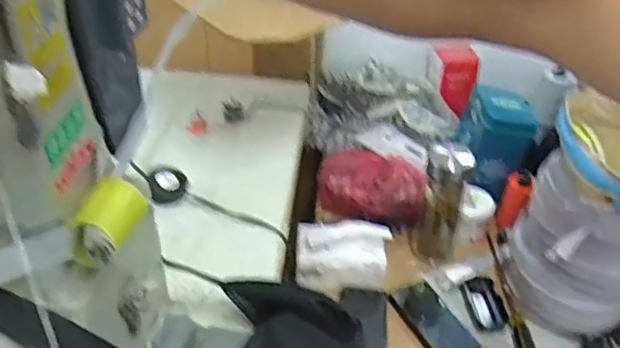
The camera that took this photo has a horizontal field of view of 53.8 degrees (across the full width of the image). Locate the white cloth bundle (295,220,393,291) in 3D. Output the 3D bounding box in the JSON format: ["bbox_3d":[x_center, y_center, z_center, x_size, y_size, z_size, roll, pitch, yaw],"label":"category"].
[{"bbox_3d":[0.053,0.125,0.993,0.145,0.089,0.072,5,35,3],"label":"white cloth bundle"}]

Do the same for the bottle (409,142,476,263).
[{"bbox_3d":[0.225,0.062,1.053,0.075,0.244,0.071,11,36,11],"label":"bottle"}]

